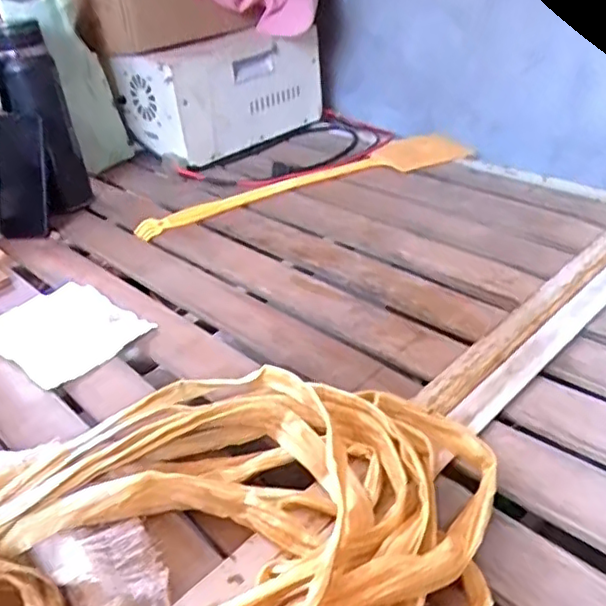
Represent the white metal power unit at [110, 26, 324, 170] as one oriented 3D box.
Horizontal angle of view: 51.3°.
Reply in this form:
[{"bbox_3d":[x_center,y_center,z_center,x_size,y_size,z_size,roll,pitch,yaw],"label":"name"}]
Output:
[{"bbox_3d":[-0.133,-0.360,1.094,0.320,0.193,0.166,-29,40,-31],"label":"white metal power unit"}]

